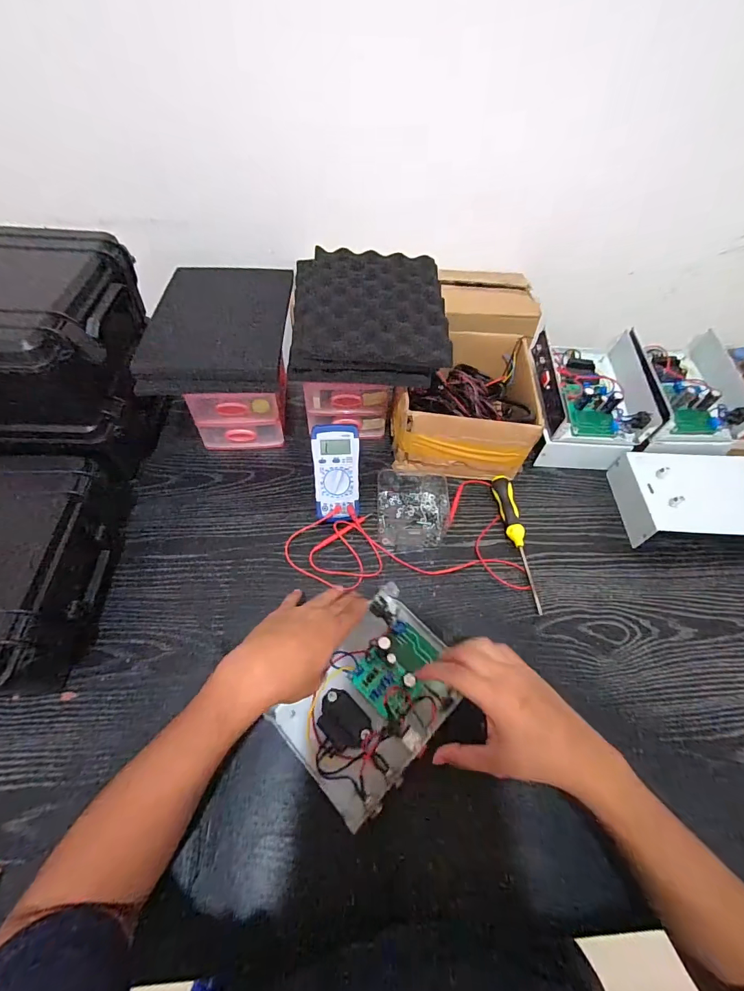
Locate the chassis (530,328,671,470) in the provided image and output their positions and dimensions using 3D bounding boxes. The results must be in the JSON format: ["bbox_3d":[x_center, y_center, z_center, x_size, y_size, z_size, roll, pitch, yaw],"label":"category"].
[{"bbox_3d":[0.360,-0.162,0.667,0.173,0.096,0.228,1,57,-2],"label":"chassis"}]

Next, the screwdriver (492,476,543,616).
[{"bbox_3d":[0.214,0.063,0.589,0.027,0.025,0.208,-4,58,-5],"label":"screwdriver"}]

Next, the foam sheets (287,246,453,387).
[{"bbox_3d":[-0.004,-0.270,0.589,0.219,0.035,0.299,0,58,-3],"label":"foam sheets"}]

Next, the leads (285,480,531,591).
[{"bbox_3d":[0.044,0.047,0.587,0.326,0.032,0.176,0,58,-3],"label":"leads"}]

